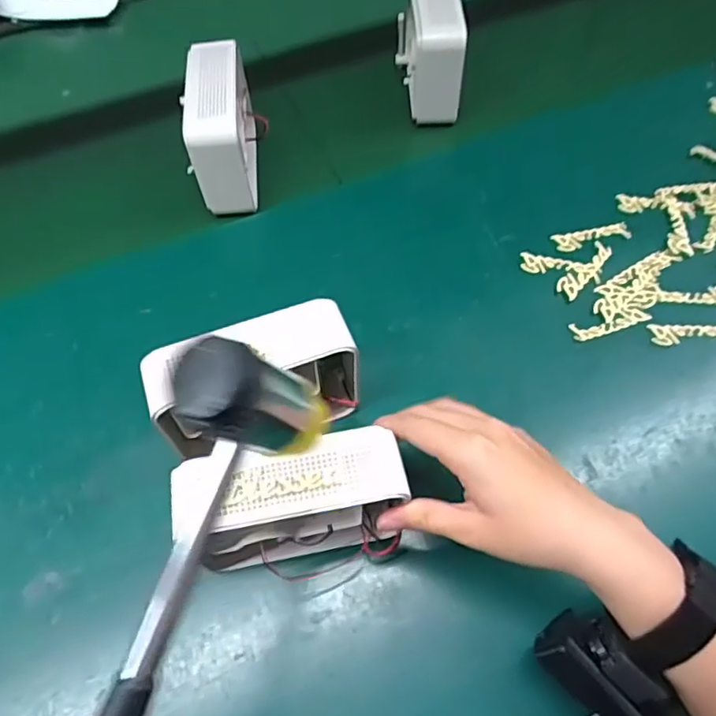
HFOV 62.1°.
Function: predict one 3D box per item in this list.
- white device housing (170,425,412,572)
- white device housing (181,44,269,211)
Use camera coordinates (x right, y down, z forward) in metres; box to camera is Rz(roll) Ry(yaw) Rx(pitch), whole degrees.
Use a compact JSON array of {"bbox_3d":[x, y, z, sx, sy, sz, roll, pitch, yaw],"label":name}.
[{"bbox_3d":[-0.037,0.086,0.347,0.122,0.105,0.046,-13,61,-7],"label":"white device housing"},{"bbox_3d":[-0.114,-0.200,0.520,0.053,0.091,0.125,-6,61,-3],"label":"white device housing"}]

